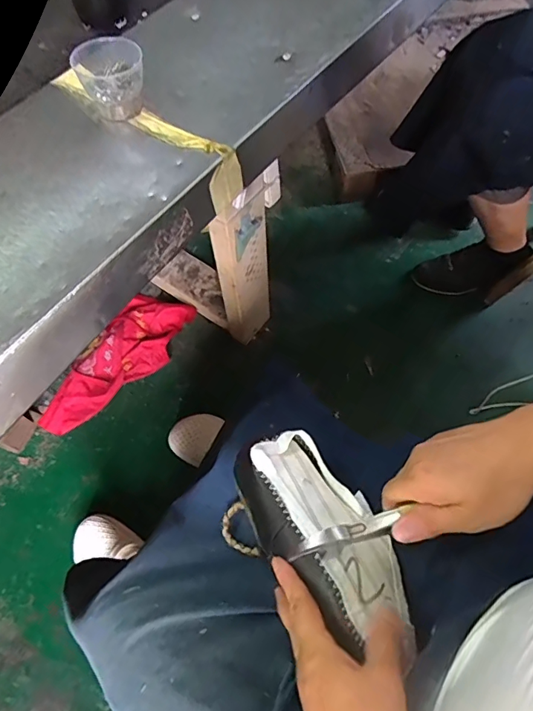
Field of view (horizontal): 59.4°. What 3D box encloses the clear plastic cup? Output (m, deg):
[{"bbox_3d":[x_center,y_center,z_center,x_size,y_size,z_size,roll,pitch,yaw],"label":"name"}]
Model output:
[{"bbox_3d":[-0.147,-0.268,0.446,0.061,0.054,0.056,-1,64,2],"label":"clear plastic cup"}]

